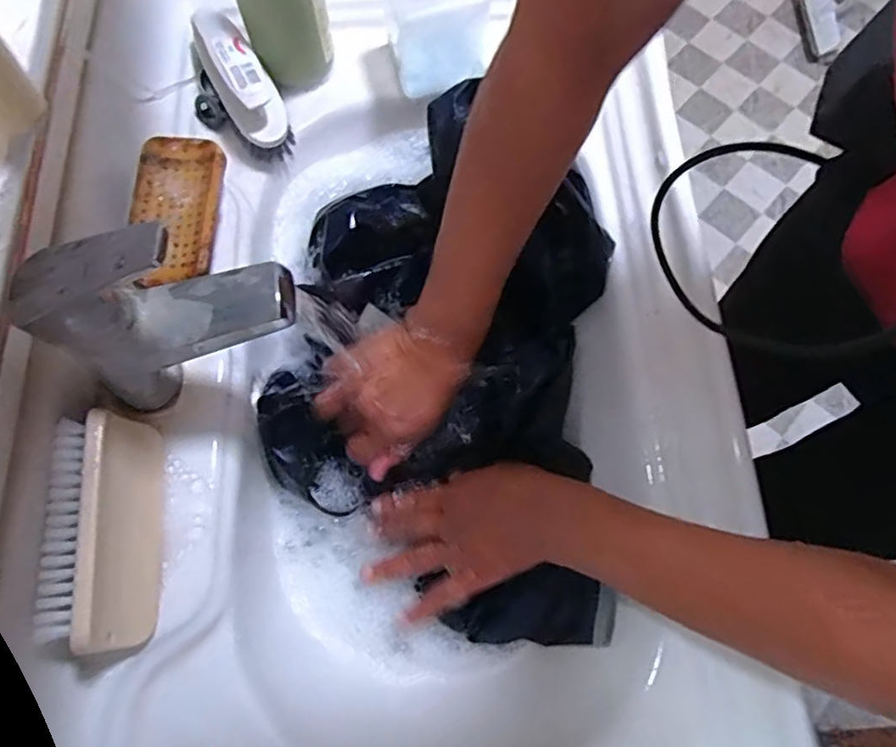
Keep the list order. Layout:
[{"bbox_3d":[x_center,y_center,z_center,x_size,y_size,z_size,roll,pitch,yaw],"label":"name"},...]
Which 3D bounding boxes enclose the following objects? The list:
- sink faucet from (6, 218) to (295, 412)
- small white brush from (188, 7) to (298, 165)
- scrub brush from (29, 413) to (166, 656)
[{"bbox_3d":[-0.152,-0.032,0.359,0.127,0.139,0.041,-16,70,-6],"label":"sink faucet"},{"bbox_3d":[-0.178,-0.252,0.528,0.048,0.061,0.148,-32,85,-13],"label":"small white brush"},{"bbox_3d":[-0.209,0.093,0.385,0.040,0.070,0.139,-4,73,17],"label":"scrub brush"}]

